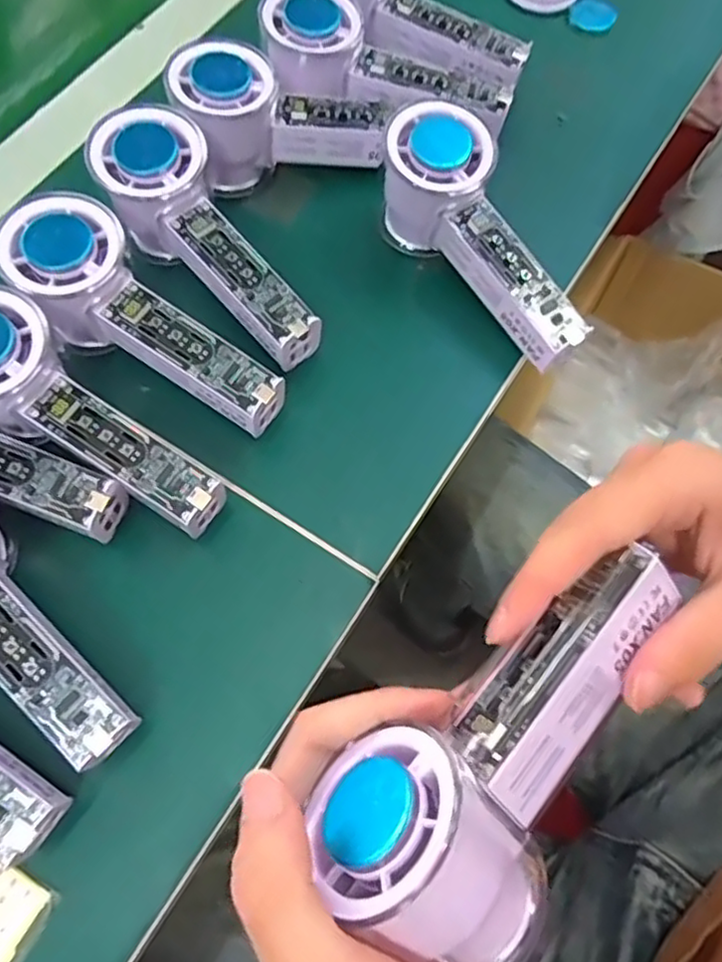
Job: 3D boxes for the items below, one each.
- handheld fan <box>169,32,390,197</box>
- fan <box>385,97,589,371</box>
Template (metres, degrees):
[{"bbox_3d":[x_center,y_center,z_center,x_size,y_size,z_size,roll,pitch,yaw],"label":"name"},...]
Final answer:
[{"bbox_3d":[-0.043,-0.206,0.375,0.117,0.060,0.054,-10,68,-4],"label":"handheld fan"},{"bbox_3d":[0.061,-0.124,0.358,0.054,0.060,0.145,-36,87,-14],"label":"fan"}]

